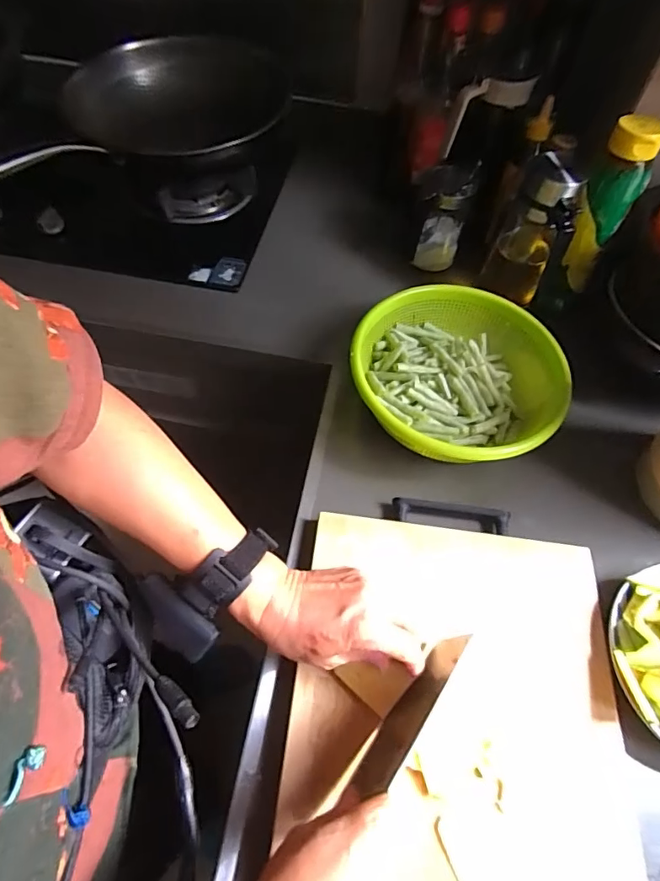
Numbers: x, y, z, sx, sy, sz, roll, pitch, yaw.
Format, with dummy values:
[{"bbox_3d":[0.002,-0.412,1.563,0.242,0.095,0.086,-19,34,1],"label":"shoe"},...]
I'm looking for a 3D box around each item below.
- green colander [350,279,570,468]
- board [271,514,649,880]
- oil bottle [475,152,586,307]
[{"bbox_3d":[0.151,-0.072,0.573,0.226,0.090,0.233,2,59,-3],"label":"green colander"},{"bbox_3d":[0.106,0.248,0.391,0.277,0.012,0.367,8,59,1],"label":"board"},{"bbox_3d":[0.253,-0.258,0.606,0.074,0.182,0.067,22,60,9],"label":"oil bottle"}]

